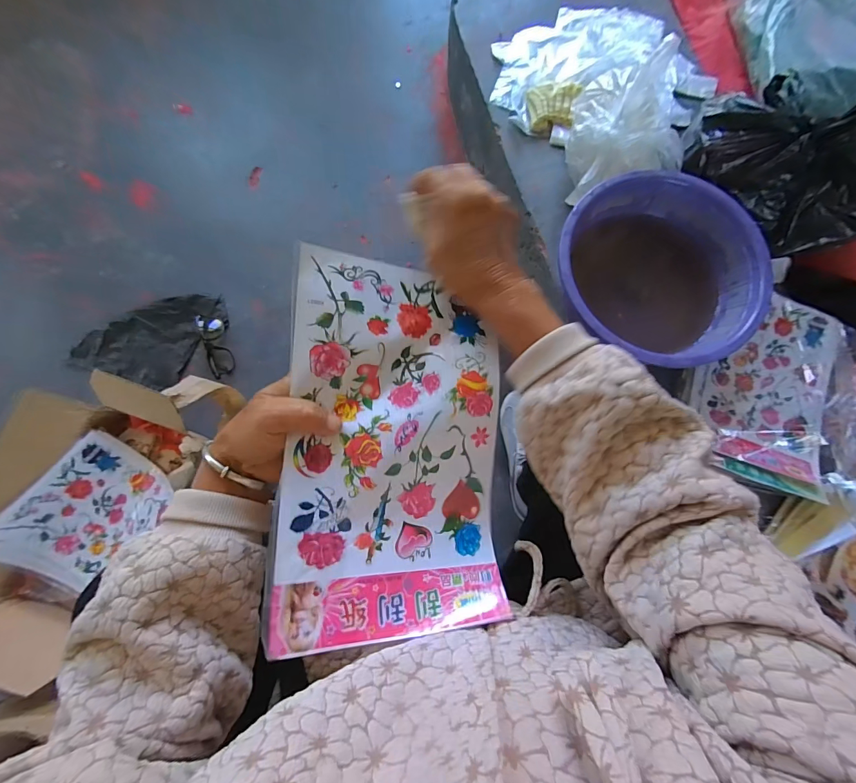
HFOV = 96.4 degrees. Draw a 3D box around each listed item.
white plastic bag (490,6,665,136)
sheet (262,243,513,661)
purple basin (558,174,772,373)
[{"bbox_3d":[0.256,-0.618,0.694,0.322,0.038,0.191,-35,82,-8],"label":"white plastic bag"},{"bbox_3d":[-0.022,0.034,0.290,0.162,0.026,0.270,4,80,-17],"label":"sheet"},{"bbox_3d":[0.322,-0.167,0.559,0.267,0.090,0.269,0,79,-1],"label":"purple basin"}]

